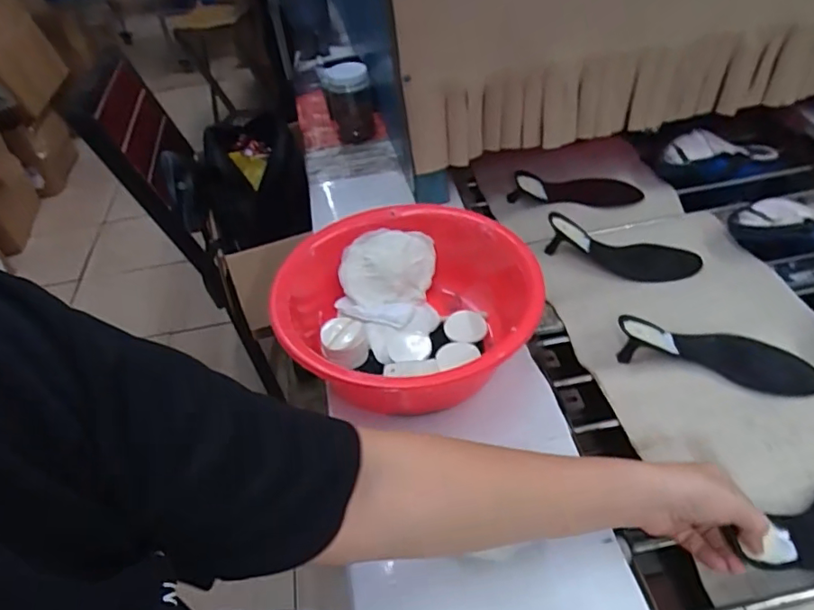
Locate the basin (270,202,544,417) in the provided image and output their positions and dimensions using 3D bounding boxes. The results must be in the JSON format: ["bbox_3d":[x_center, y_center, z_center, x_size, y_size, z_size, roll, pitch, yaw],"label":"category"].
[{"bbox_3d":[-0.004,0.002,0.617,0.261,0.115,0.283,-4,46,4],"label":"basin"}]

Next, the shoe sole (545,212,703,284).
[{"bbox_3d":[0.312,-0.084,0.784,0.215,0.063,0.083,3,45,11],"label":"shoe sole"}]

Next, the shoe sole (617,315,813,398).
[{"bbox_3d":[0.363,0.049,0.643,0.220,0.052,0.079,10,47,18],"label":"shoe sole"}]

